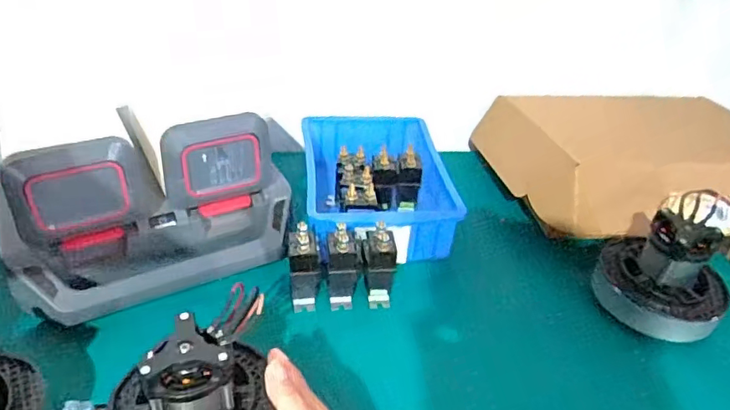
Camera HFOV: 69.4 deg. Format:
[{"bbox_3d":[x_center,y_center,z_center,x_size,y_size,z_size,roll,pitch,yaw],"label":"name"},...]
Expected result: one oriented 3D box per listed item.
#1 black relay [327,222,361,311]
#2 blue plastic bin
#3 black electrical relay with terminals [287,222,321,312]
[{"bbox_3d":[-0.023,0.064,0.555,0.032,0.082,0.040,4,35,-1],"label":"black relay"},{"bbox_3d":[0.012,-0.026,0.682,0.176,0.082,0.252,-1,35,-7],"label":"blue plastic bin"},{"bbox_3d":[-0.063,0.065,0.549,0.032,0.093,0.031,-1,35,-7],"label":"black electrical relay with terminals"}]

